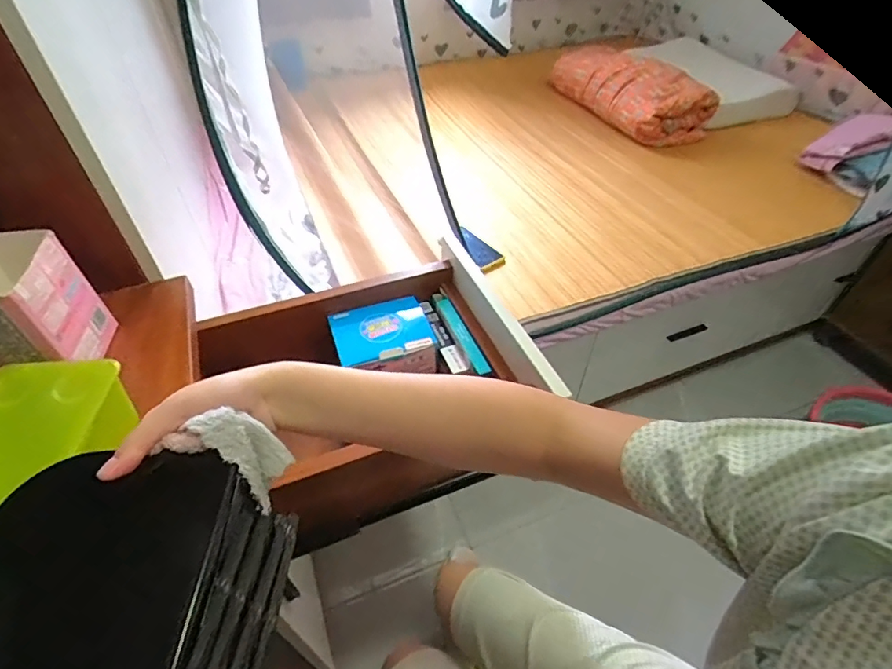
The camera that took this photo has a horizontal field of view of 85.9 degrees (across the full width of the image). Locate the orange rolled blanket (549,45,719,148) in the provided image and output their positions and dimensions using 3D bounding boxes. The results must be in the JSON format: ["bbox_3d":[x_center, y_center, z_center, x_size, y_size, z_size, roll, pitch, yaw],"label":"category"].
[{"bbox_3d":[0.588,-0.835,1.609,0.226,0.164,0.641,-16,48,-15],"label":"orange rolled blanket"}]

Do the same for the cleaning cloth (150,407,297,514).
[{"bbox_3d":[-0.139,0.076,0.314,0.062,0.049,0.039,17,49,16],"label":"cleaning cloth"}]

